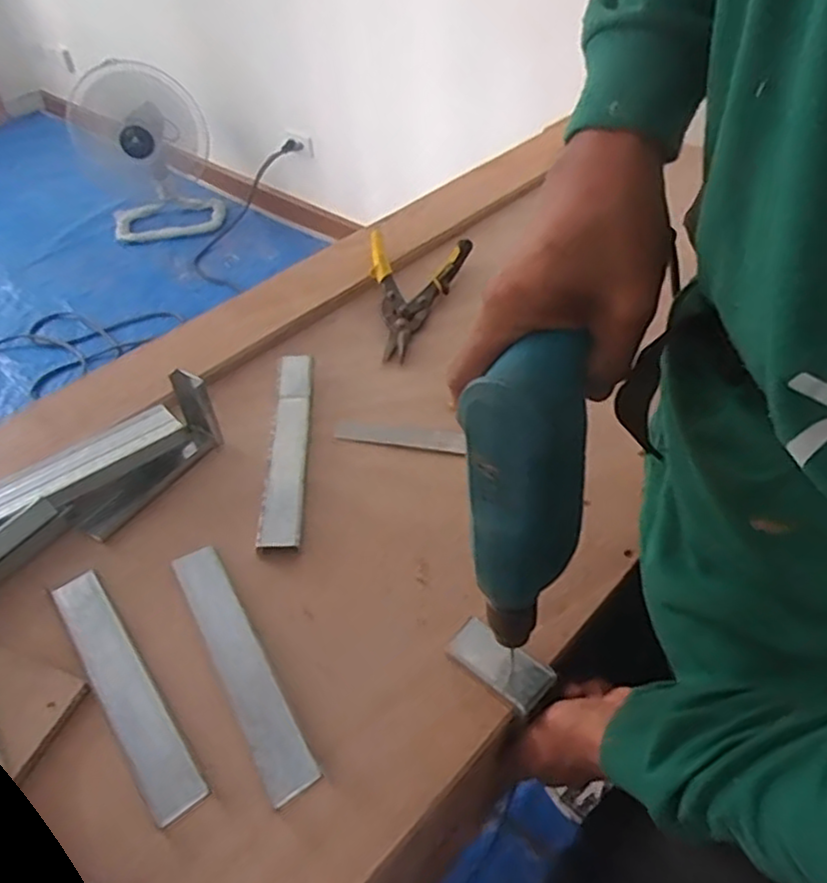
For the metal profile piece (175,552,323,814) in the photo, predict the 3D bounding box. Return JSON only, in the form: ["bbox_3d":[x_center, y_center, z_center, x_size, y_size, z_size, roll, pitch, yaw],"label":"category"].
[{"bbox_3d":[-0.133,0.167,0.519,0.037,0.011,0.224,-24,49,-20],"label":"metal profile piece"}]

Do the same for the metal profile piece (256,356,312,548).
[{"bbox_3d":[-0.125,0.002,0.674,0.035,0.016,0.258,-3,45,-1],"label":"metal profile piece"}]

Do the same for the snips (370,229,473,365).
[{"bbox_3d":[0.007,-0.189,0.832,0.131,0.032,0.231,0,45,2],"label":"snips"}]

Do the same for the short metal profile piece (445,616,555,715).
[{"bbox_3d":[0.063,0.163,0.495,0.074,0.007,0.035,30,53,26],"label":"short metal profile piece"}]

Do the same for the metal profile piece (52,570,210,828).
[{"bbox_3d":[-0.219,0.182,0.506,0.034,0.012,0.223,-30,51,-25],"label":"metal profile piece"}]

